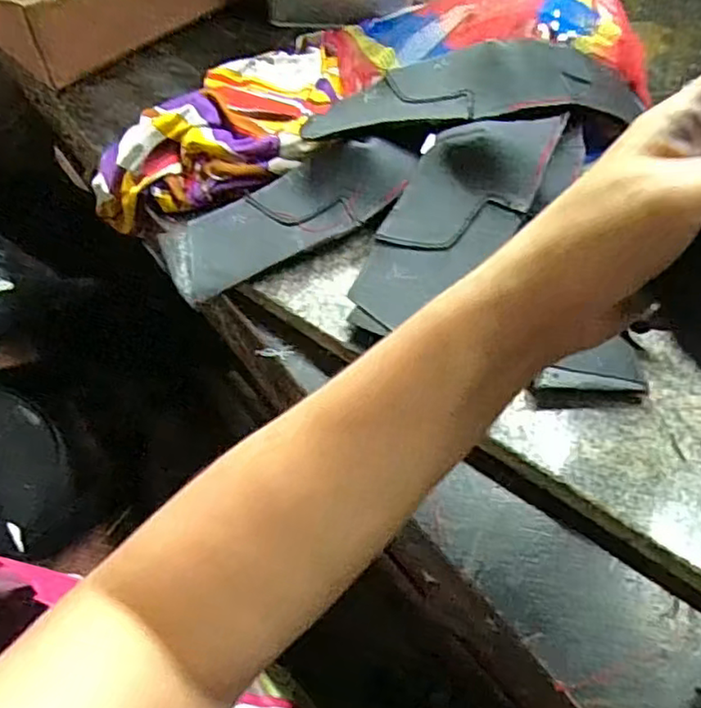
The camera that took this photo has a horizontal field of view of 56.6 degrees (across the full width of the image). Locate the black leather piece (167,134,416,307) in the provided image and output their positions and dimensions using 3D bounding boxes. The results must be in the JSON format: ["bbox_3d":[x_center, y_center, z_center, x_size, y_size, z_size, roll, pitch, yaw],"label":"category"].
[{"bbox_3d":[-0.048,-0.107,0.468,0.178,0.043,0.079,-24,59,-14],"label":"black leather piece"}]

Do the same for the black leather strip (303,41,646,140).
[{"bbox_3d":[0.090,-0.202,0.491,0.250,0.041,0.090,-6,57,-3],"label":"black leather strip"}]

